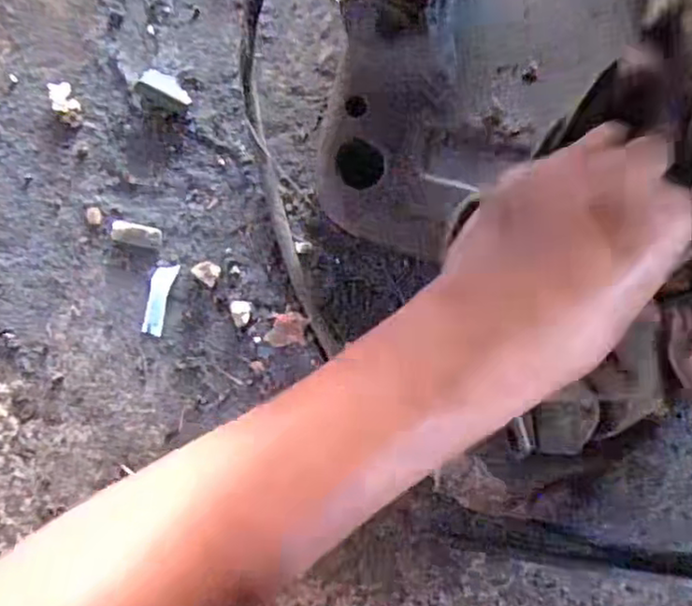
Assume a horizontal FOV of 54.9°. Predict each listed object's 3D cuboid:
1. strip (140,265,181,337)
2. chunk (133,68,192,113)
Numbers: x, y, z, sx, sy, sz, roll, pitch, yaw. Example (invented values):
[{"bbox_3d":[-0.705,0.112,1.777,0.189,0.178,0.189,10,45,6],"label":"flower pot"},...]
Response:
[{"bbox_3d":[-0.119,-0.002,0.423,0.015,0.004,0.046,17,92,5],"label":"strip"},{"bbox_3d":[-0.114,-0.132,0.417,0.034,0.008,0.020,32,93,4],"label":"chunk"}]

